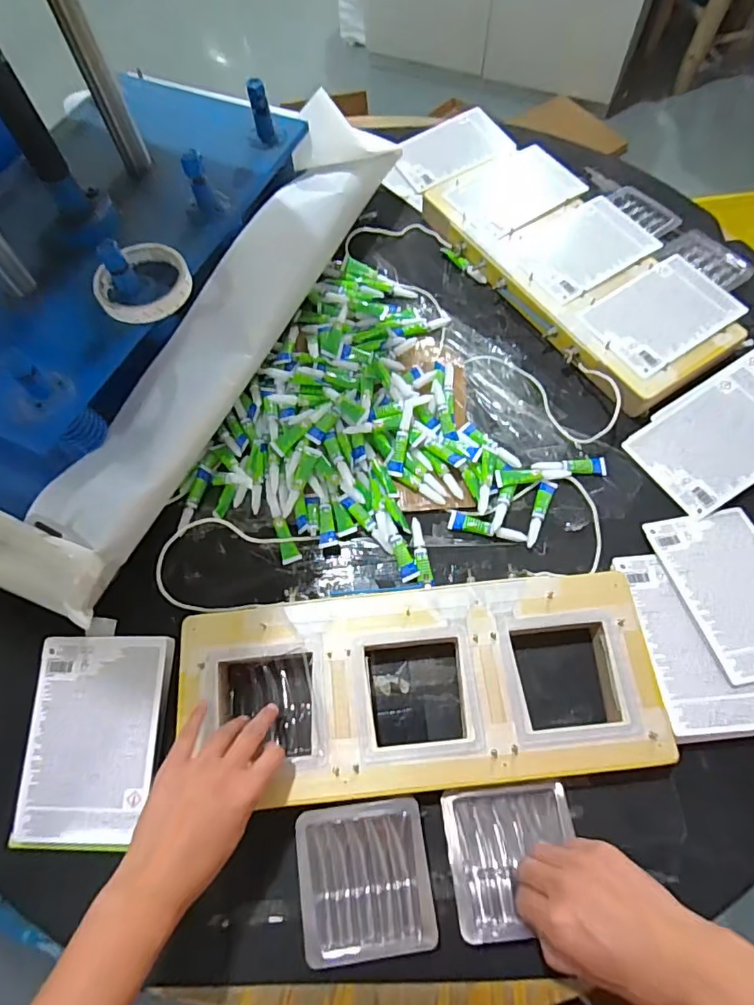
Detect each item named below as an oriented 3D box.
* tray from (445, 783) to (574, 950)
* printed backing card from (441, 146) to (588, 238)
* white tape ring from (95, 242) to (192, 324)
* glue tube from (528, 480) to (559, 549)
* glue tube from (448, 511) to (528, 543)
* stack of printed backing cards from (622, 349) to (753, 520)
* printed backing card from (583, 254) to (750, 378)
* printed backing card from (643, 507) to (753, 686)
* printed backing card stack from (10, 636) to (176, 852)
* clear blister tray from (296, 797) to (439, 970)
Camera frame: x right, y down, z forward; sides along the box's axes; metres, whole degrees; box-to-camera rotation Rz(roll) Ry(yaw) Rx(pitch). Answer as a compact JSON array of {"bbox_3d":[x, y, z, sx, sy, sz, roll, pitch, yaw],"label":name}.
[{"bbox_3d":[0.111,0.289,0.424,0.102,0.016,0.101,-6,66,-1],"label":"tray"},{"bbox_3d":[0.196,-0.435,0.720,0.174,0.009,0.127,-36,70,-13],"label":"printed backing card"},{"bbox_3d":[-0.230,-0.218,0.514,0.090,0.021,0.081,-28,68,-11],"label":"white tape ring"},{"bbox_3d":[0.176,0.011,0.561,0.019,0.009,0.079,19,68,10],"label":"glue tube"},{"bbox_3d":[0.118,0.027,0.557,0.082,0.009,0.018,13,67,7],"label":"glue tube"},{"bbox_3d":[0.400,-0.084,0.579,0.213,0.009,0.123,-34,65,0],"label":"stack of printed backing cards"},{"bbox_3d":[0.343,-0.226,0.619,0.164,0.004,0.112,-33,71,-10],"label":"printed backing card"},{"bbox_3d":[0.353,0.083,0.508,0.111,0.008,0.169,-11,57,-4],"label":"printed backing card"},{"bbox_3d":[-0.256,0.214,0.473,0.117,0.017,0.176,1,76,3],"label":"printed backing card stack"},{"bbox_3d":[-0.009,0.309,0.429,0.103,0.030,0.107,-7,66,-2],"label":"clear blister tray"}]

